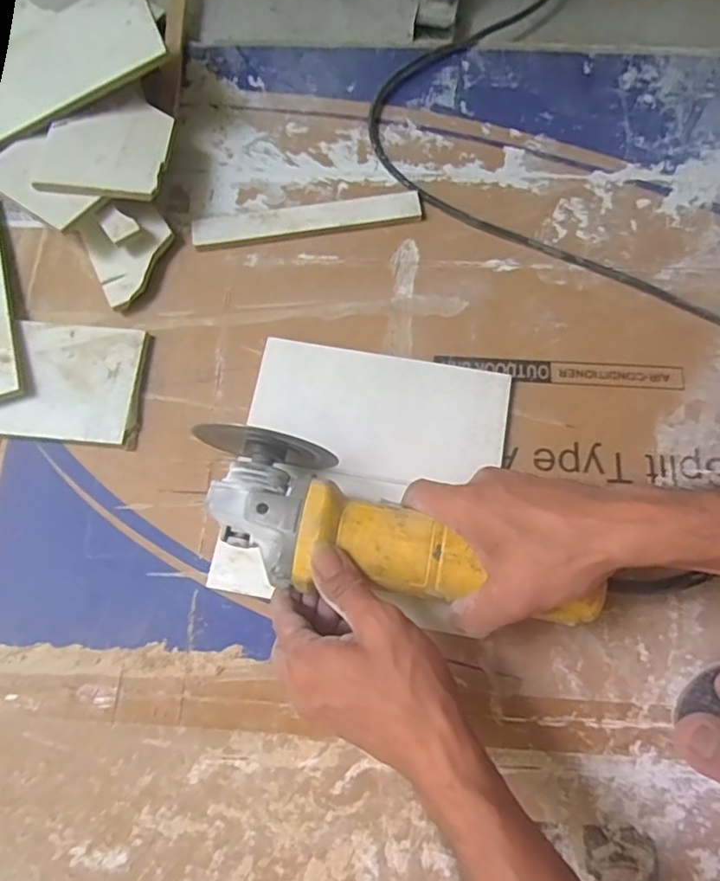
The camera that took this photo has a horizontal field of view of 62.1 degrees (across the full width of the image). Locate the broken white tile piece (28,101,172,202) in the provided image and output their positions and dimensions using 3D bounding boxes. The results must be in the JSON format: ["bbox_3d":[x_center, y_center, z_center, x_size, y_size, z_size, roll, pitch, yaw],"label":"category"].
[{"bbox_3d":[-0.209,-0.242,0.494,0.094,0.015,0.094,5,72,3],"label":"broken white tile piece"}]

